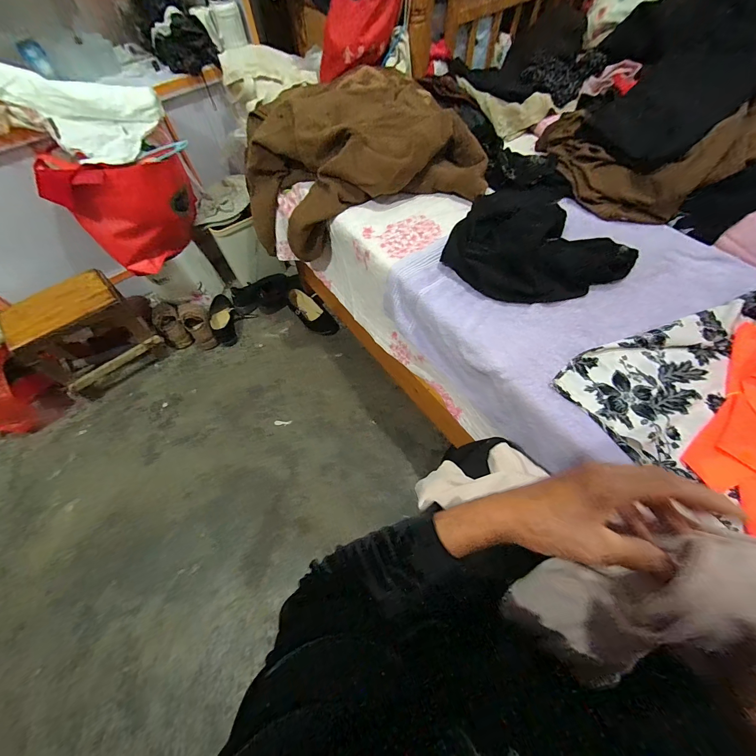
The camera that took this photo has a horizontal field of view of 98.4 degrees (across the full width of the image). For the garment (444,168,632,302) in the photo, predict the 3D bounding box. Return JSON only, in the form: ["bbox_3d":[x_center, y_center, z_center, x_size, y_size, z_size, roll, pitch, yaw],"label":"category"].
[{"bbox_3d":[0.300,-0.294,0.666,0.332,0.092,0.313,-1,60,2],"label":"garment"}]

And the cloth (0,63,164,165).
[{"bbox_3d":[-0.802,-0.701,0.852,0.367,0.184,0.219,-2,60,1],"label":"cloth"}]

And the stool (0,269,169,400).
[{"bbox_3d":[-0.926,-0.141,1.048,0.313,0.297,0.185,-38,66,-18],"label":"stool"}]

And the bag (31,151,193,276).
[{"bbox_3d":[-0.725,-0.514,0.984,0.332,0.295,0.194,-21,61,-9],"label":"bag"}]

